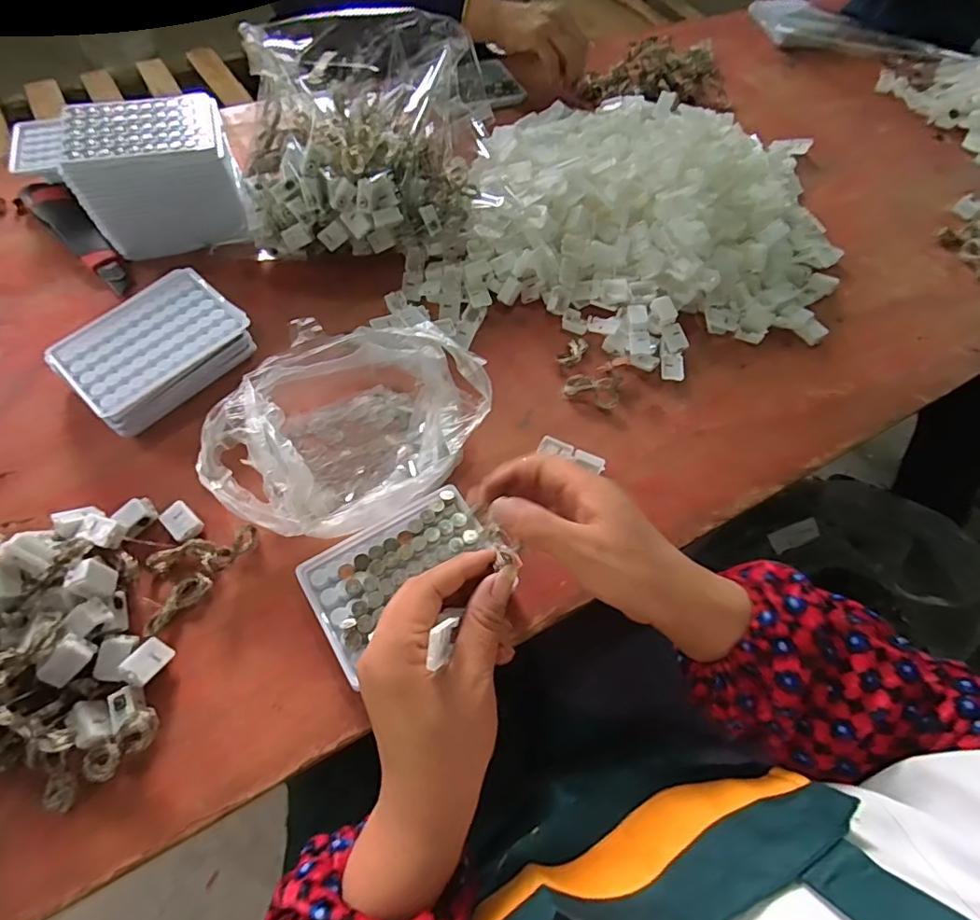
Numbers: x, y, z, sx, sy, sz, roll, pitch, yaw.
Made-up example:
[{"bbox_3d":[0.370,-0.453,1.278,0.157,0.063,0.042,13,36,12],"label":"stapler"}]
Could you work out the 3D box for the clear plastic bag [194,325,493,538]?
[{"bbox_3d":[-0.110,-0.027,0.417,0.156,0.067,0.209,41,66,19],"label":"clear plastic bag"}]

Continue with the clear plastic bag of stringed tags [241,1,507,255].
[{"bbox_3d":[-0.115,-0.303,0.507,0.229,0.157,0.173,0,61,-4],"label":"clear plastic bag of stringed tags"}]

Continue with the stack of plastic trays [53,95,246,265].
[{"bbox_3d":[-0.307,-0.267,0.508,0.134,0.098,0.096,-13,63,-11],"label":"stack of plastic trays"}]

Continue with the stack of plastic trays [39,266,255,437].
[{"bbox_3d":[-0.277,-0.090,0.444,0.097,0.046,0.133,37,65,16],"label":"stack of plastic trays"}]

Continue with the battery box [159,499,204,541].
[{"bbox_3d":[-0.228,0.045,0.392,0.029,0.008,0.021,40,66,16],"label":"battery box"}]

